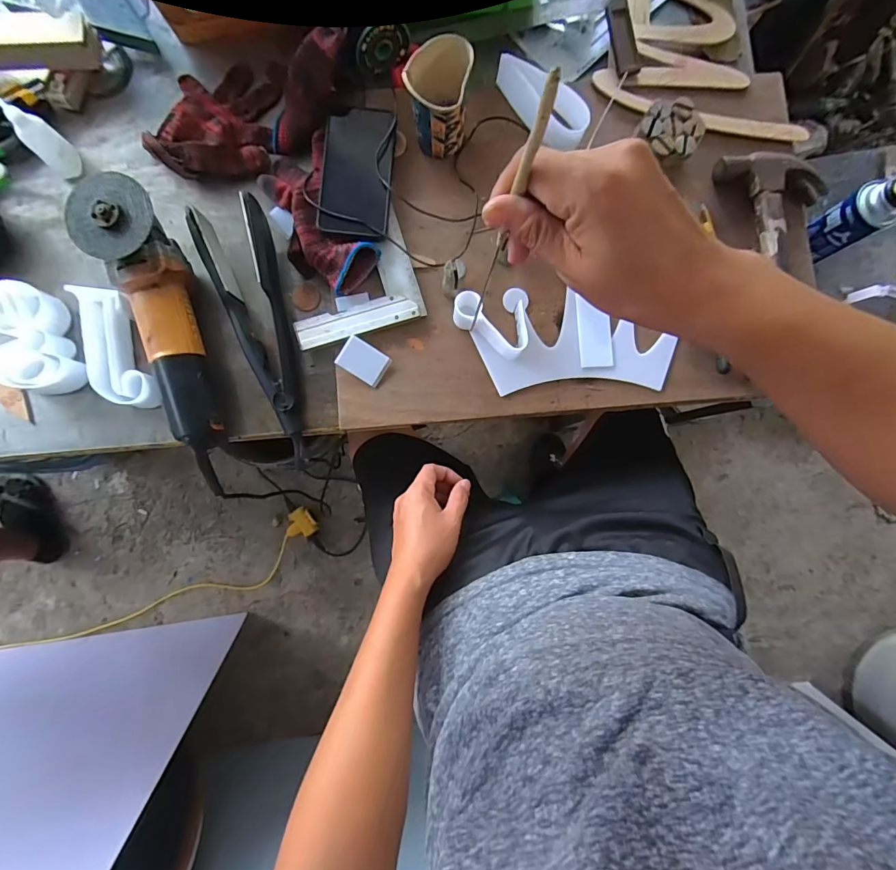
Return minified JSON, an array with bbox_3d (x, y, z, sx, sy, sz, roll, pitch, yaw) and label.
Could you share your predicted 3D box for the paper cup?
[{"bbox_3d":[-0.010,-0.376,0.496,0.071,0.086,0.081,12,86,-1],"label":"paper cup"}]

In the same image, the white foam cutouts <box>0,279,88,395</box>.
[{"bbox_3d":[-0.467,-0.109,0.501,0.094,0.039,0.137,-27,88,-4],"label":"white foam cutouts"}]

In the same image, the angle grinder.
[{"bbox_3d":[-0.309,-0.127,0.472,0.079,0.079,0.286,-21,87,-4],"label":"angle grinder"}]

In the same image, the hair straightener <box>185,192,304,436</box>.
[{"bbox_3d":[-0.220,-0.127,0.505,0.076,0.055,0.272,-14,87,-3],"label":"hair straightener"}]

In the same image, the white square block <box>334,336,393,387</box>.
[{"bbox_3d":[-0.098,-0.086,0.510,0.055,0.009,0.039,32,85,0],"label":"white square block"}]

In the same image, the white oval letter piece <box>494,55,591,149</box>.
[{"bbox_3d":[0.116,-0.405,0.533,0.049,0.034,0.132,-44,89,-4],"label":"white oval letter piece"}]

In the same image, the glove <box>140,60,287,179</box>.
[{"bbox_3d":[-0.280,-0.392,0.540,0.134,0.040,0.166,10,86,-2],"label":"glove"}]

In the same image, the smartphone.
[{"bbox_3d":[-0.107,-0.314,0.517,0.080,0.014,0.167,3,81,-3],"label":"smartphone"}]

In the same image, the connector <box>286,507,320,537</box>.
[{"bbox_3d":[-0.407,0.246,1.205,0.088,0.038,0.082,-31,88,-4],"label":"connector"}]

